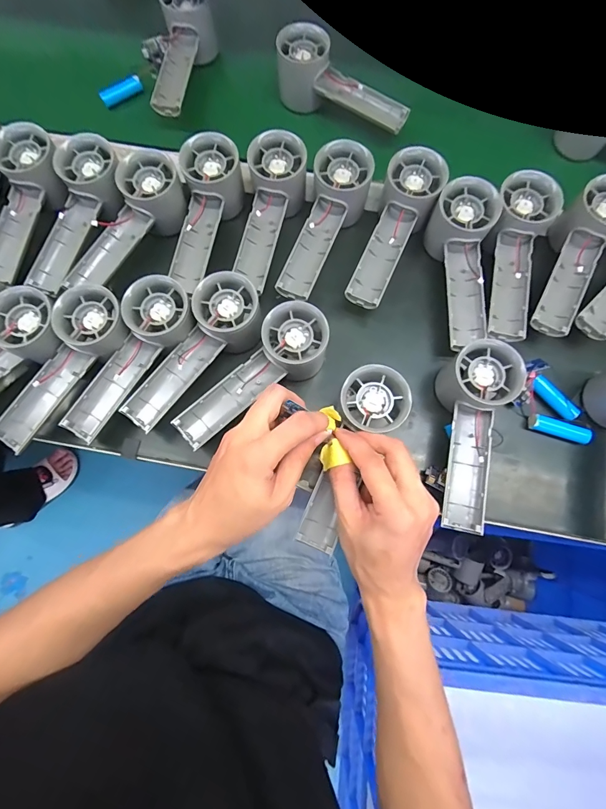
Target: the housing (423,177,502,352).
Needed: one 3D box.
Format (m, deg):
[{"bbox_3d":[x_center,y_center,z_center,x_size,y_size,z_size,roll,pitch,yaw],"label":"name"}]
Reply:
[{"bbox_3d":[0.156,-0.132,0.356,0.052,0.047,0.151,-1,90,0],"label":"housing"}]

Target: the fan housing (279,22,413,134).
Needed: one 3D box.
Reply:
[{"bbox_3d":[0.045,-0.359,0.408,0.156,0.053,0.050,24,78,5],"label":"fan housing"}]

